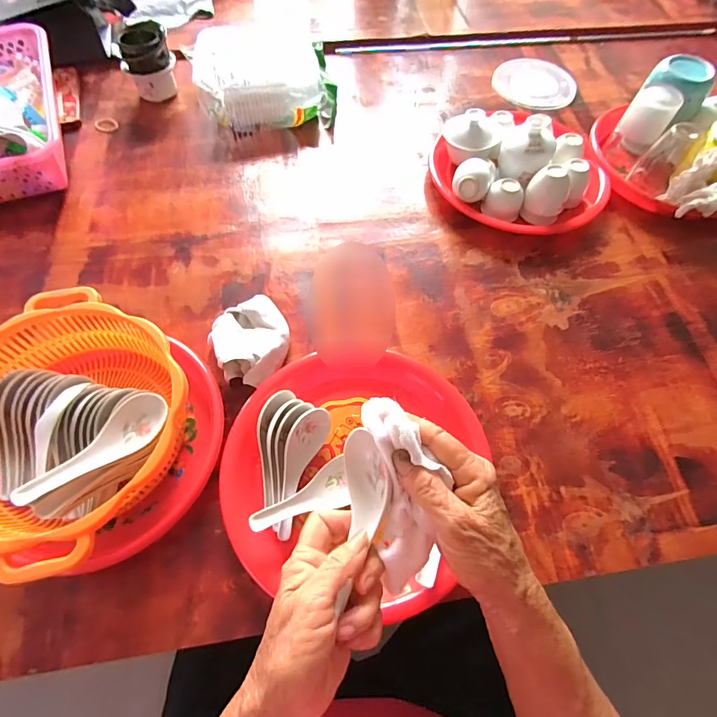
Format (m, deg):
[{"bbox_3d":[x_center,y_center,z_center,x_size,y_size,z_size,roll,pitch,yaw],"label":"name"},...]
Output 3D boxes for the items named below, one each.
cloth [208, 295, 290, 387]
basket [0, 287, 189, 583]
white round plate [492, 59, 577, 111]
[{"bbox_3d":[-0.120,-0.021,0.465,0.088,0.042,0.098,-32,69,-16],"label":"cloth"},{"bbox_3d":[-0.271,0.063,0.395,0.214,0.087,0.212,30,67,13],"label":"basket"},{"bbox_3d":[0.309,-0.489,0.728,0.116,0.016,0.143,-41,71,-19],"label":"white round plate"}]

